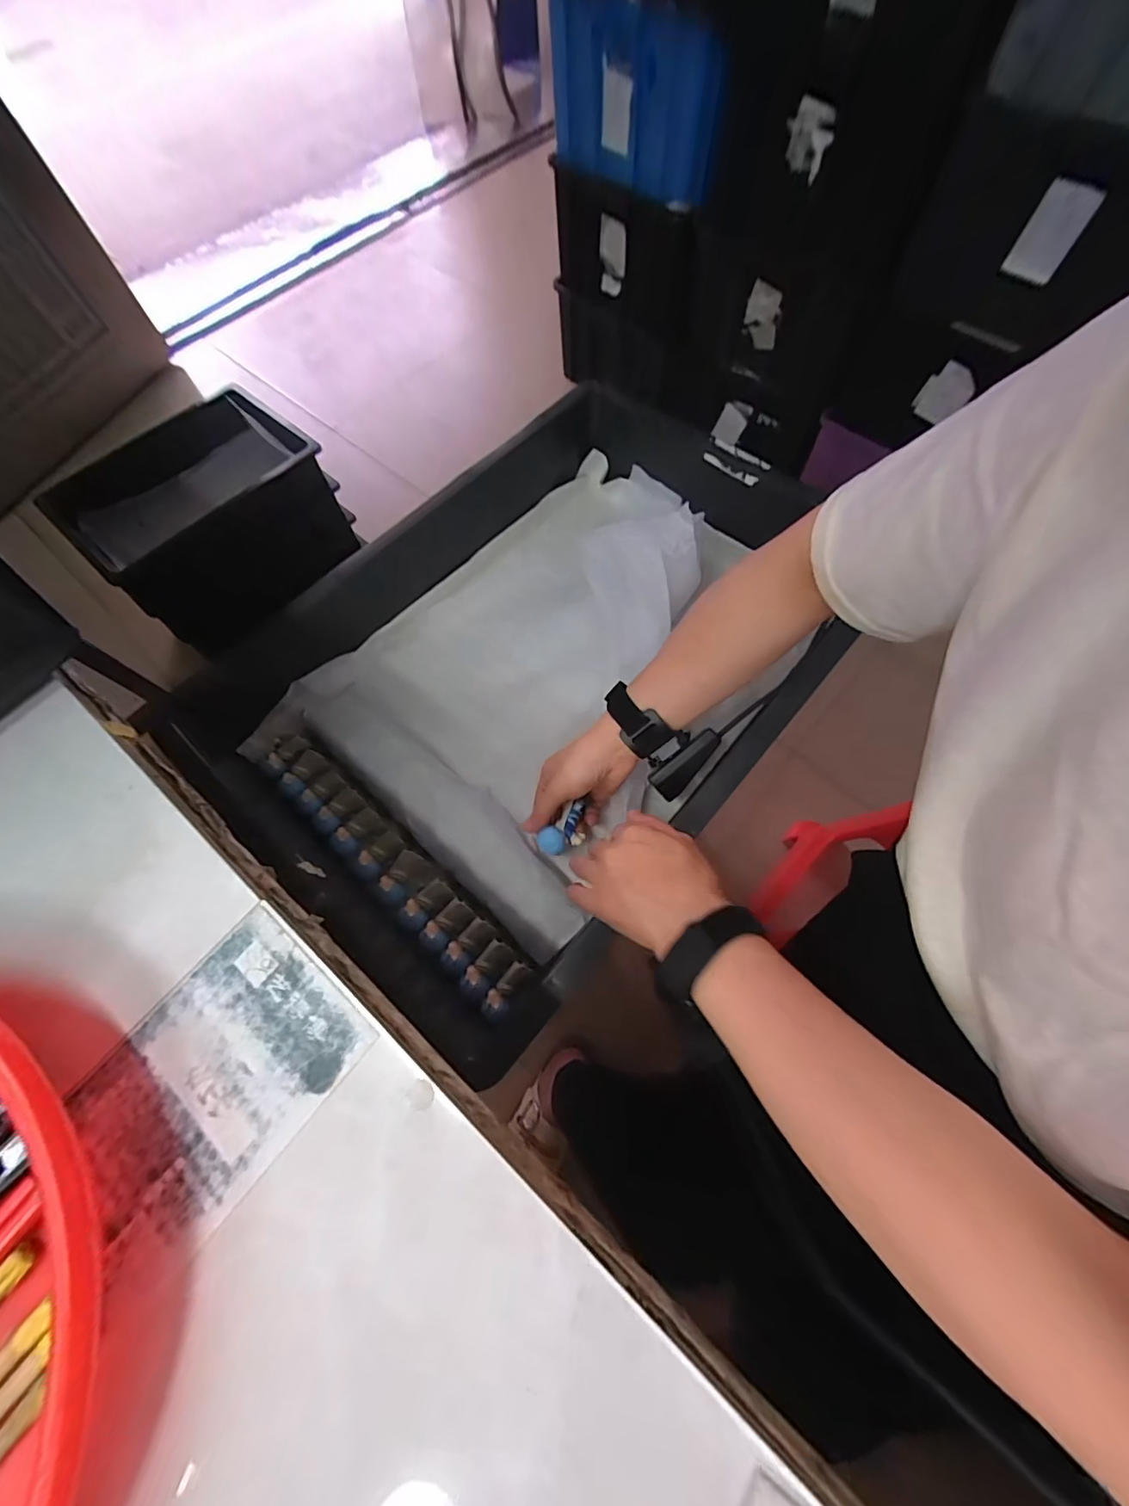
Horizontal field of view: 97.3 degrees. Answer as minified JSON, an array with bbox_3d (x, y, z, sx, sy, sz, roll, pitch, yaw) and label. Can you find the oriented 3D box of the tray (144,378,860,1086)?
[{"bbox_3d":[-0.026,-0.097,0.517,0.417,0.123,0.602,37,72,15],"label":"tray"}]

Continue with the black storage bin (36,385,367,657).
[{"bbox_3d":[-0.736,-0.491,1.061,0.334,0.234,0.442,36,73,15],"label":"black storage bin"}]

